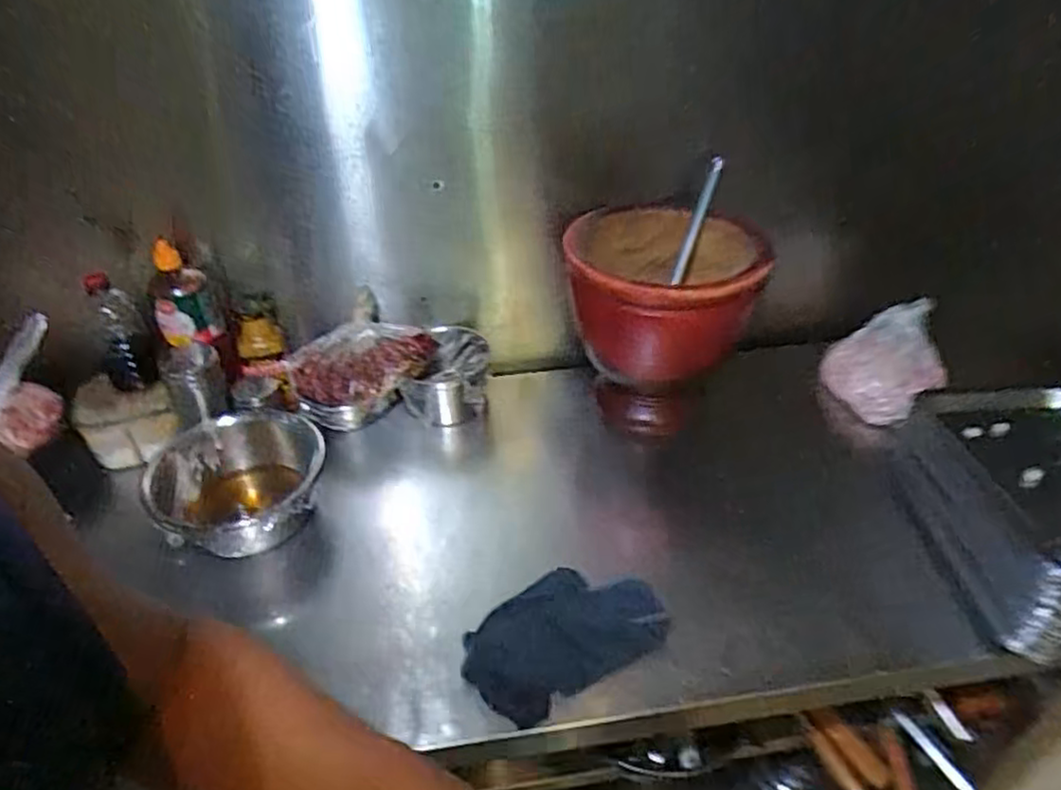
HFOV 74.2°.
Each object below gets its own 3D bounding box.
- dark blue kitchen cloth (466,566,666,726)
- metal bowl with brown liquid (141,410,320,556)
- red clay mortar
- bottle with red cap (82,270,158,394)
[{"bbox_3d":[0.035,0.255,0.741,0.203,0.027,0.133,-28,46,-29],"label":"dark blue kitchen cloth"},{"bbox_3d":[-0.351,0.123,0.849,0.206,0.114,0.182,-2,39,0],"label":"metal bowl with brown liquid"},{"bbox_3d":[0.166,-0.111,0.952,0.243,0.231,0.209,6,39,9],"label":"red clay mortar"},{"bbox_3d":[-0.522,-0.075,0.895,0.060,0.146,0.049,-27,45,-28],"label":"bottle with red cap"}]

